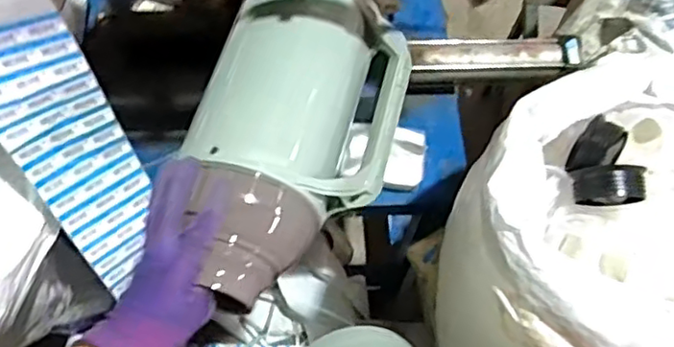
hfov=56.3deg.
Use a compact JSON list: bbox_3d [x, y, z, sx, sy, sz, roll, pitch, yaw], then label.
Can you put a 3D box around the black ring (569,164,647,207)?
[{"bbox_3d":[0.281,0.015,0.653,0.072,0.053,0.035,1,67,-1],"label":"black ring"}]

